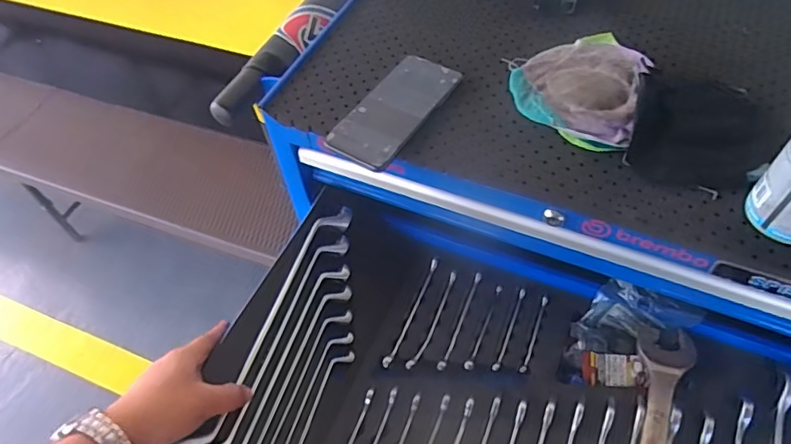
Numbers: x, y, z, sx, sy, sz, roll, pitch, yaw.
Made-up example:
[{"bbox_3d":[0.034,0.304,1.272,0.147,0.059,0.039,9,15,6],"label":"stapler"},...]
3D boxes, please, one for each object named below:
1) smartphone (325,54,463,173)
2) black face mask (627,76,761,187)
[{"bbox_3d":[0.001,-0.123,0.567,0.076,0.013,0.160,28,60,22],"label":"smartphone"},{"bbox_3d":[0.294,-0.094,0.517,0.115,0.026,0.147,17,56,15],"label":"black face mask"}]

